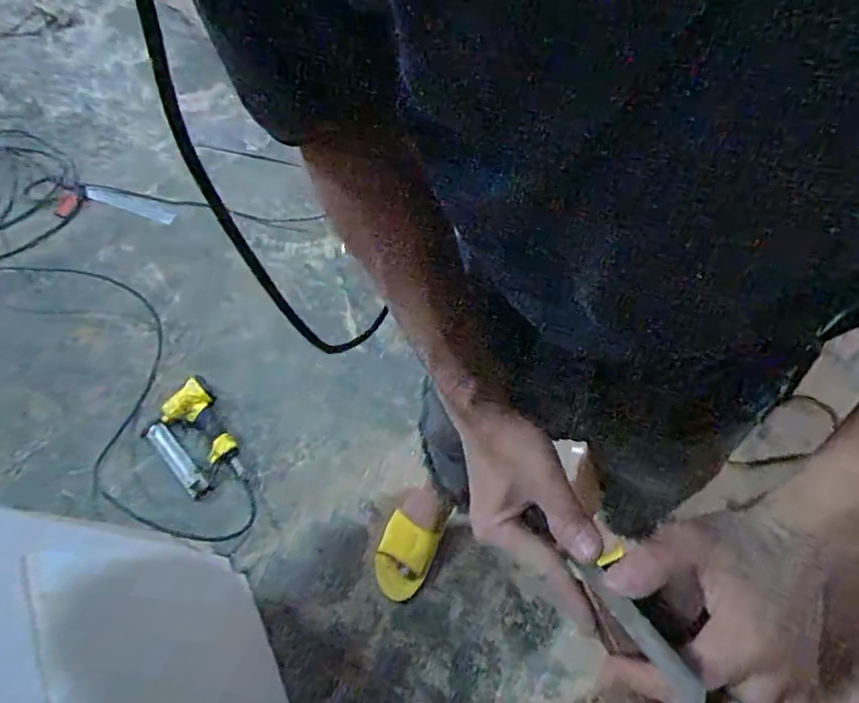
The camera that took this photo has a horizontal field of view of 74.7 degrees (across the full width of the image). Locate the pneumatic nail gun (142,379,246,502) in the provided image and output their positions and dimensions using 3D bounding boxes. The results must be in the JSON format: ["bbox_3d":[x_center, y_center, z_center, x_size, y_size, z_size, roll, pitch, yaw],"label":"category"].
[{"bbox_3d":[-0.512,0.181,1.229,0.250,0.060,0.170,41,66,18],"label":"pneumatic nail gun"}]

